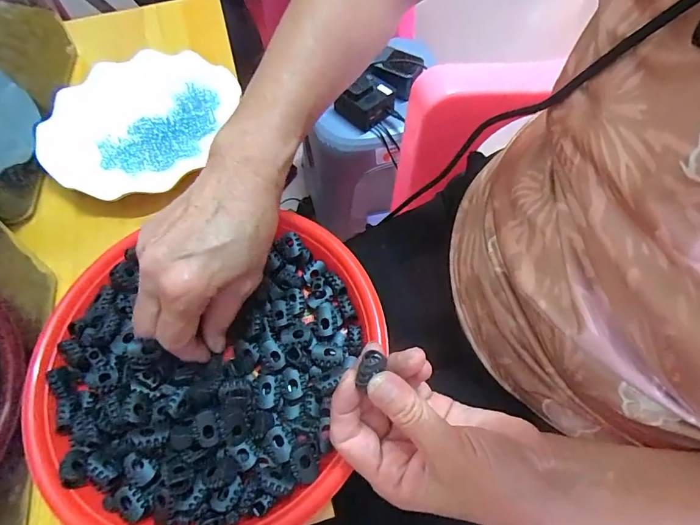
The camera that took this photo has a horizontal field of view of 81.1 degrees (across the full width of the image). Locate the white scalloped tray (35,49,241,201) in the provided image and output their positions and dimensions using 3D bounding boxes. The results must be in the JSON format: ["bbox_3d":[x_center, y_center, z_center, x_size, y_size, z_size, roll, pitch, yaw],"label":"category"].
[{"bbox_3d":[-0.209,-0.142,0.404,0.170,0.026,0.169,17,64,10],"label":"white scalloped tray"}]

